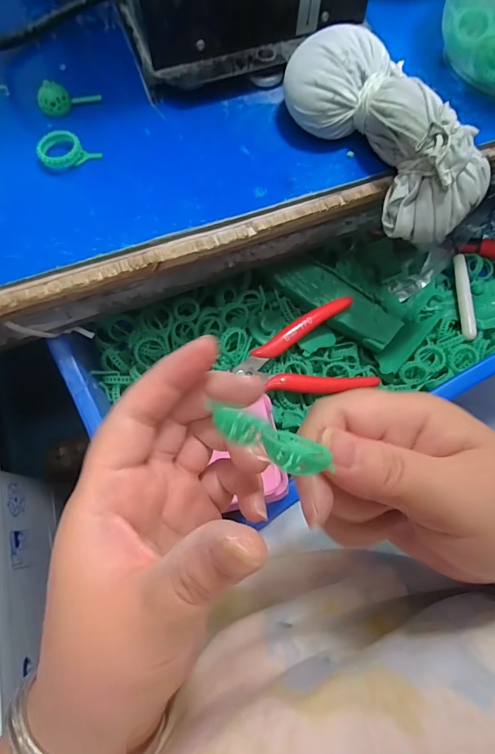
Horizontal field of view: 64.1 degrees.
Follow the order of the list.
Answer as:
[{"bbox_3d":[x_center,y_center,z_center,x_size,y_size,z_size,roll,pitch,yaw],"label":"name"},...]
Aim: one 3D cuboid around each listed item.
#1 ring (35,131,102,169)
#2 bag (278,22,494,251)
[{"bbox_3d":[-0.111,-0.140,0.243,0.033,0.012,0.022,-35,75,-13],"label":"ring"},{"bbox_3d":[0.085,-0.147,0.230,0.062,0.045,0.139,-41,88,-14],"label":"bag"}]

